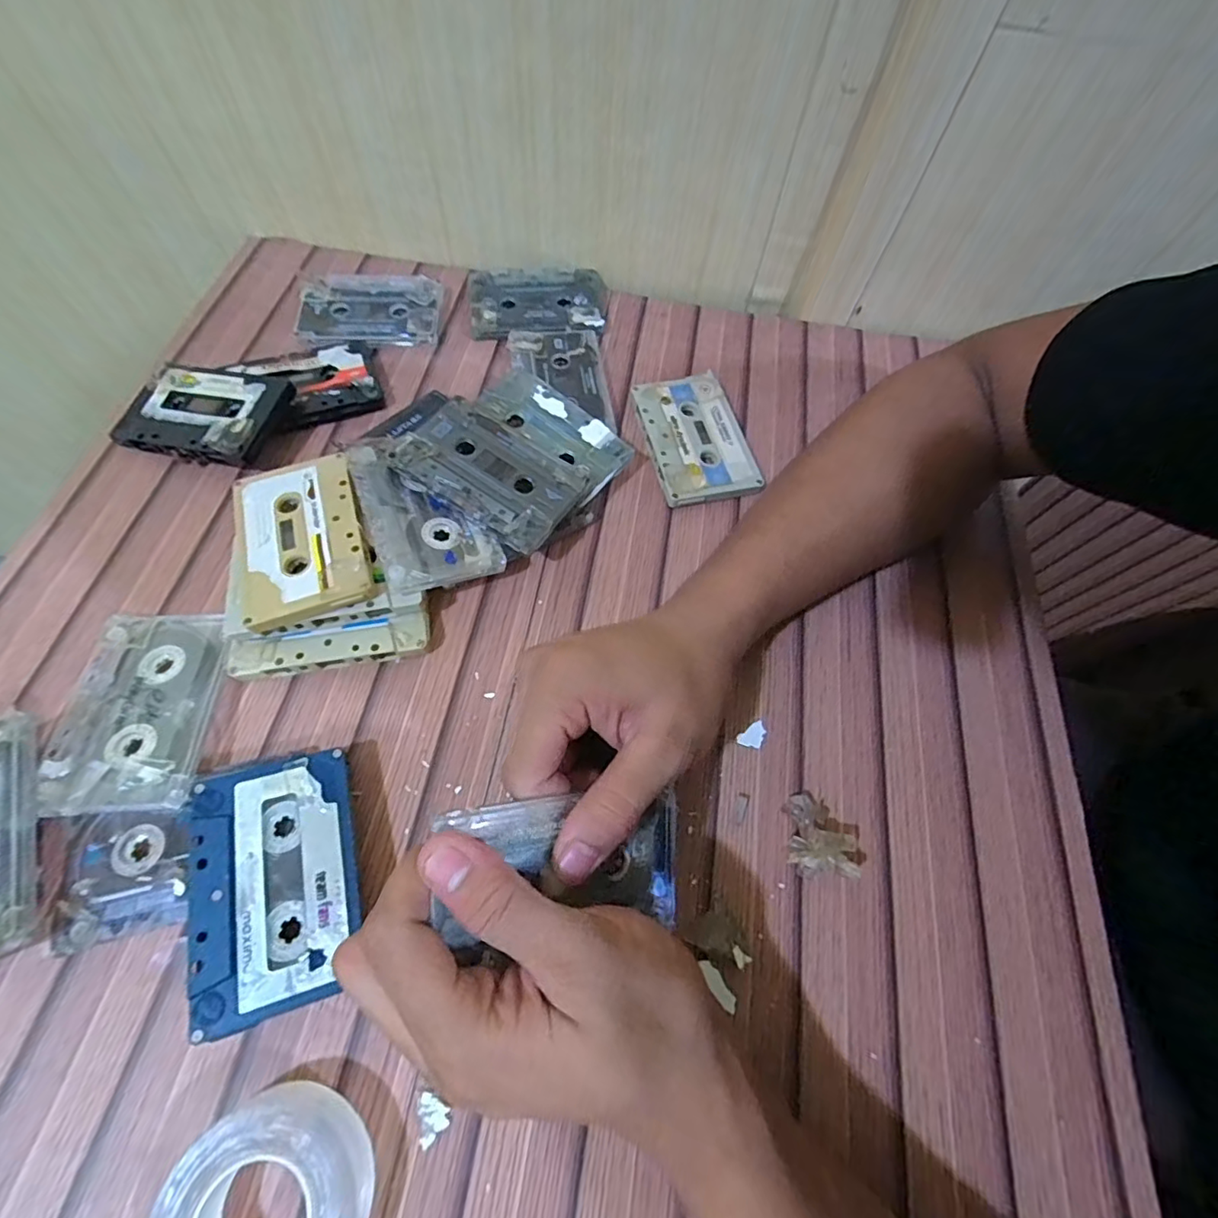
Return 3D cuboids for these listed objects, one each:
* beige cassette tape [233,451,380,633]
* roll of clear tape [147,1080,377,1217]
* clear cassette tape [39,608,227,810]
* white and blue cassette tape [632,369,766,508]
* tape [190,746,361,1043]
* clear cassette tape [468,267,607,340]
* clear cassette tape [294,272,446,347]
[{"bbox_3d":[-0.166,-0.041,0.300,0.065,0.009,0.103,-20,63,-7],"label":"beige cassette tape"},{"bbox_3d":[-0.127,0.220,0.197,0.067,0.022,0.072,2,64,-3],"label":"roll of clear tape"},{"bbox_3d":[-0.232,0.047,0.272,0.061,0.014,0.100,-5,64,-6],"label":"clear cassette tape"},{"bbox_3d":[0.058,-0.116,0.370,0.064,0.012,0.100,-11,65,-9],"label":"white and blue cassette tape"},{"bbox_3d":[-0.143,0.114,0.236,0.060,0.010,0.100,-13,66,-10],"label":"tape"},{"bbox_3d":[-0.053,-0.237,0.422,0.104,0.012,0.073,-7,65,-7],"label":"clear cassette tape"},{"bbox_3d":[-0.176,-0.225,0.407,0.099,0.006,0.067,0,64,-4],"label":"clear cassette tape"}]

